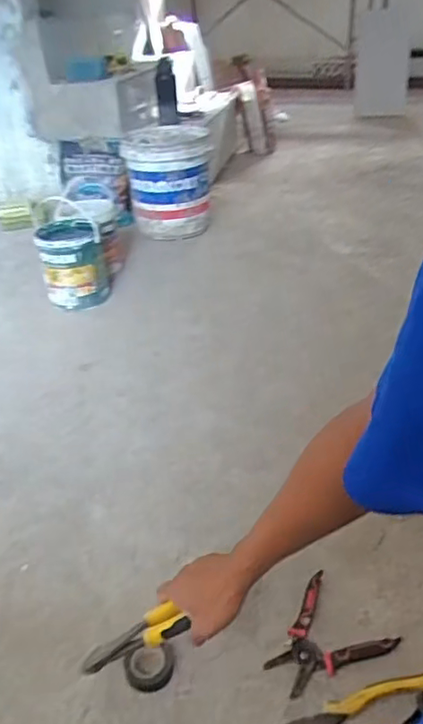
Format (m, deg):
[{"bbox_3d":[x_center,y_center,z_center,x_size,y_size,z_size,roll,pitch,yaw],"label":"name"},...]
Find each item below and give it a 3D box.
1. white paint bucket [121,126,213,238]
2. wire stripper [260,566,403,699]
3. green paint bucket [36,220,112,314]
[{"bbox_3d":[-0.138,-0.600,1.888,0.284,0.331,0.292,-4,35,-2],"label":"white paint bucket"},{"bbox_3d":[0.142,0.360,0.718,0.147,0.013,0.132,-30,43,-33],"label":"wire stripper"},{"bbox_3d":[-0.365,-0.257,1.500,0.164,0.201,0.156,-10,35,-10],"label":"green paint bucket"}]

